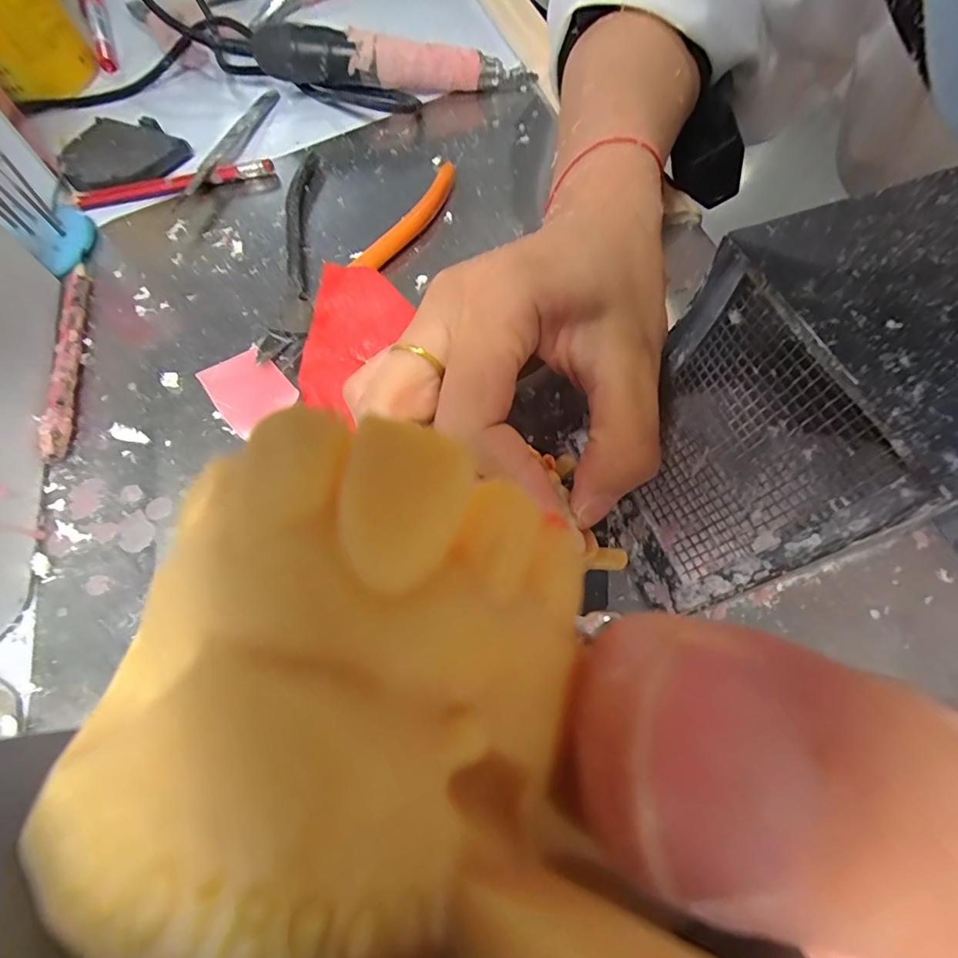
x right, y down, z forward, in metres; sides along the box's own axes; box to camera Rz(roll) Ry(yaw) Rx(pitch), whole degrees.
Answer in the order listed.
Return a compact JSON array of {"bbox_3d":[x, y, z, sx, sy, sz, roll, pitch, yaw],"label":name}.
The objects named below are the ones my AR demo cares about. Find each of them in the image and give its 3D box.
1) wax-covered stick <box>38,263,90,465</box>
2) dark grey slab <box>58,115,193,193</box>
[{"bbox_3d":[-0.190,-0.057,0.228,0.010,0.011,0.111,-14,65,-4],"label":"wax-covered stick"},{"bbox_3d":[-0.219,-0.198,0.297,0.076,0.011,0.064,40,73,19],"label":"dark grey slab"}]

